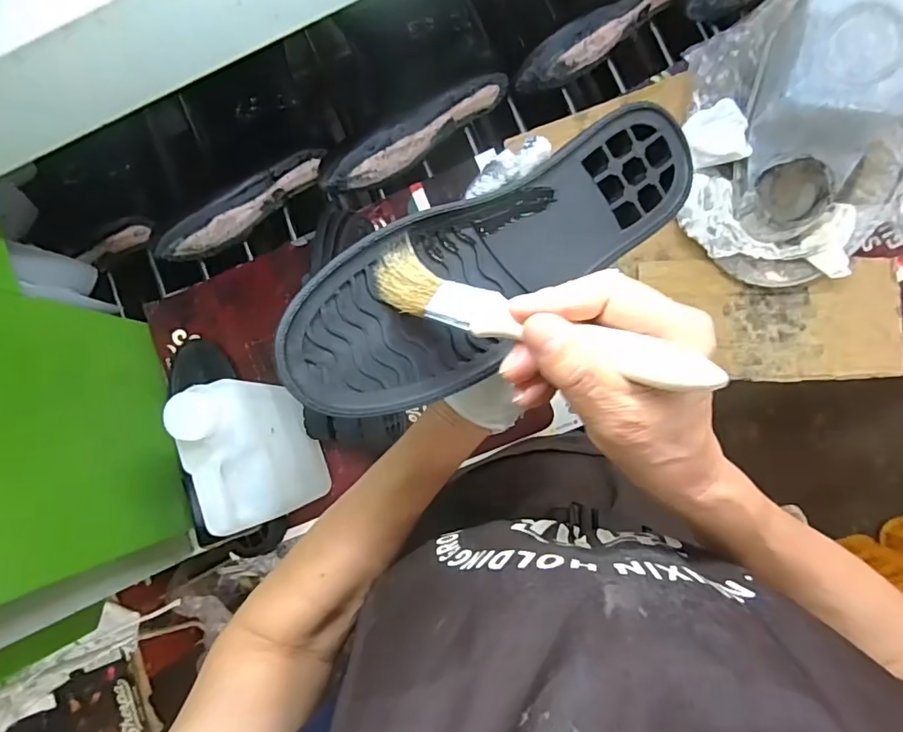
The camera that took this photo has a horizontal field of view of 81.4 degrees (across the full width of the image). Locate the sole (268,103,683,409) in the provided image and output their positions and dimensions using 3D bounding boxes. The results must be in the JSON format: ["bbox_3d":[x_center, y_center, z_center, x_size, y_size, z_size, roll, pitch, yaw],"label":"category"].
[{"bbox_3d":[0.033,-0.059,0.281,0.256,0.028,0.085,-34,103,-16],"label":"sole"}]

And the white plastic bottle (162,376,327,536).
[{"bbox_3d":[-0.183,0.079,0.492,0.068,0.155,0.127,-22,84,4],"label":"white plastic bottle"}]

